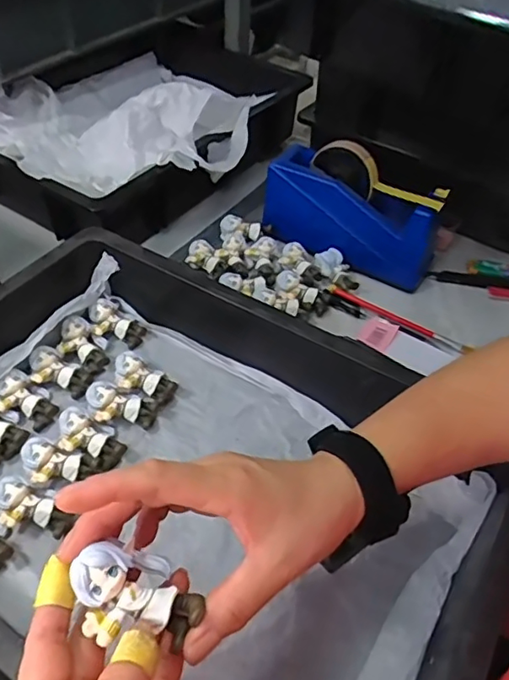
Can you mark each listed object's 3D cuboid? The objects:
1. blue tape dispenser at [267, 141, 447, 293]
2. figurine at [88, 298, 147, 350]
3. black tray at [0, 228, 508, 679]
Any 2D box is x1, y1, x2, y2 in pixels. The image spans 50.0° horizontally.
[{"bbox_3d":[0.107,-0.148,0.612,0.202,0.114,0.059,26,50,18],"label":"blue tape dispenser"},{"bbox_3d":[-0.139,-0.017,0.549,0.060,0.018,0.037,35,51,-1],"label":"figurine"},{"bbox_3d":[-0.072,0.097,0.407,0.472,0.096,0.307,27,51,20],"label":"black tray"}]

